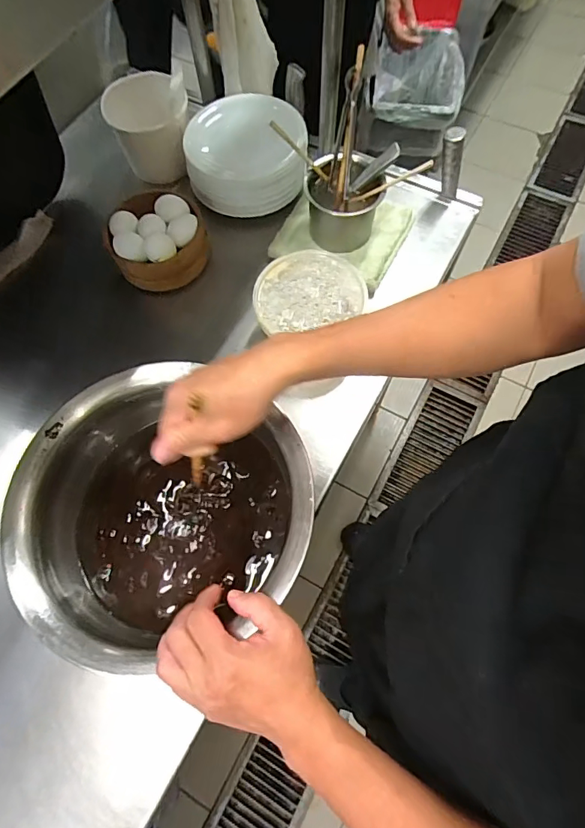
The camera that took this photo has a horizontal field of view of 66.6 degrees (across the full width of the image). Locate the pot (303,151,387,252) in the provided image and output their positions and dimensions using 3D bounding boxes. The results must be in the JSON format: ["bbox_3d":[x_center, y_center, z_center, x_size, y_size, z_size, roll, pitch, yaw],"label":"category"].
[{"bbox_3d":[0.075,-0.320,0.678,0.106,0.098,0.108,0,69,1],"label":"pot"}]

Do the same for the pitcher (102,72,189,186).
[{"bbox_3d":[-0.228,-0.469,0.733,0.127,0.128,0.117,0,69,1],"label":"pitcher"}]

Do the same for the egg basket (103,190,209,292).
[{"bbox_3d":[-0.201,-0.260,0.690,0.138,0.094,0.129,-1,69,1],"label":"egg basket"}]

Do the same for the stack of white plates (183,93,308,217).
[{"bbox_3d":[-0.071,-0.413,0.703,0.183,0.099,0.162,1,69,2],"label":"stack of white plates"}]

